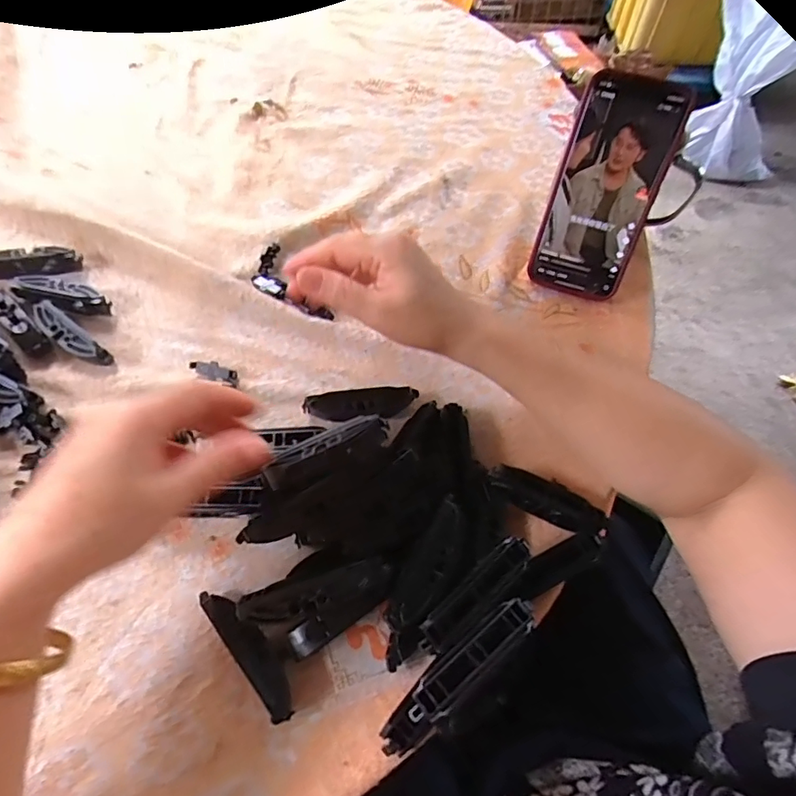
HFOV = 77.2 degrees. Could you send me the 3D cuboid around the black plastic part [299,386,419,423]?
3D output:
[{"bbox_3d":[-0.026,0.005,0.355,0.079,0.016,0.019,-9,62,-7],"label":"black plastic part"}]

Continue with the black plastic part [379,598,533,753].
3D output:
[{"bbox_3d":[0.032,0.144,0.263,0.099,0.020,0.020,-36,68,-20],"label":"black plastic part"}]

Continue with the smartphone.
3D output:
[{"bbox_3d":[0.156,-0.155,0.381,0.071,0.153,0.007,21,31,14],"label":"smartphone"}]

